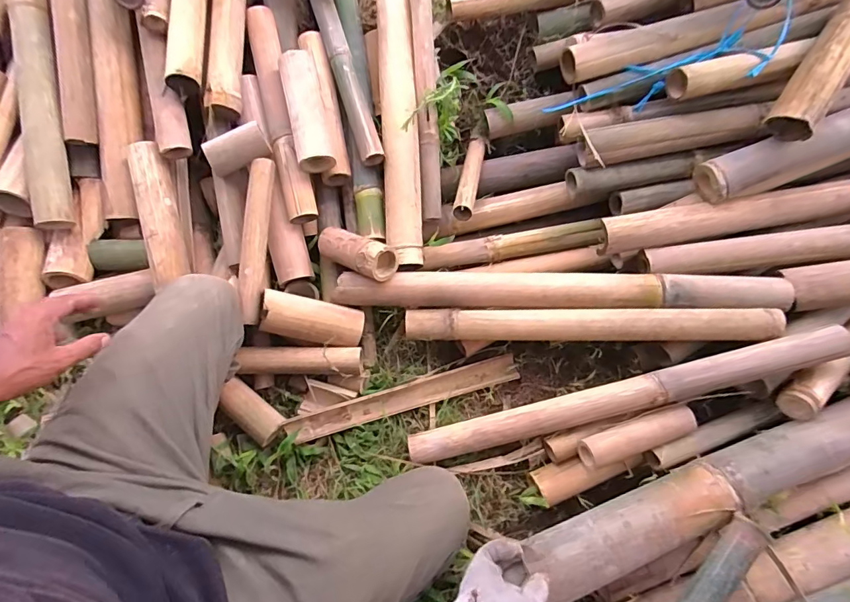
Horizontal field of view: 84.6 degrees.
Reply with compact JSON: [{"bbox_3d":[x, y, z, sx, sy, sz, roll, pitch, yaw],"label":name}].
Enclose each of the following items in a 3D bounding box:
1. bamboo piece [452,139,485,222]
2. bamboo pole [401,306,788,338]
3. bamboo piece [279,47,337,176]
[{"bbox_3d":[0.089,-0.247,0.925,0.039,0.033,0.240,11,51,4],"label":"bamboo piece"},{"bbox_3d":[0.278,0.039,0.806,0.622,0.067,0.056,2,66,0],"label":"bamboo pole"},{"bbox_3d":[-0.213,-0.343,0.838,0.066,0.055,0.214,-12,85,-6],"label":"bamboo piece"}]

